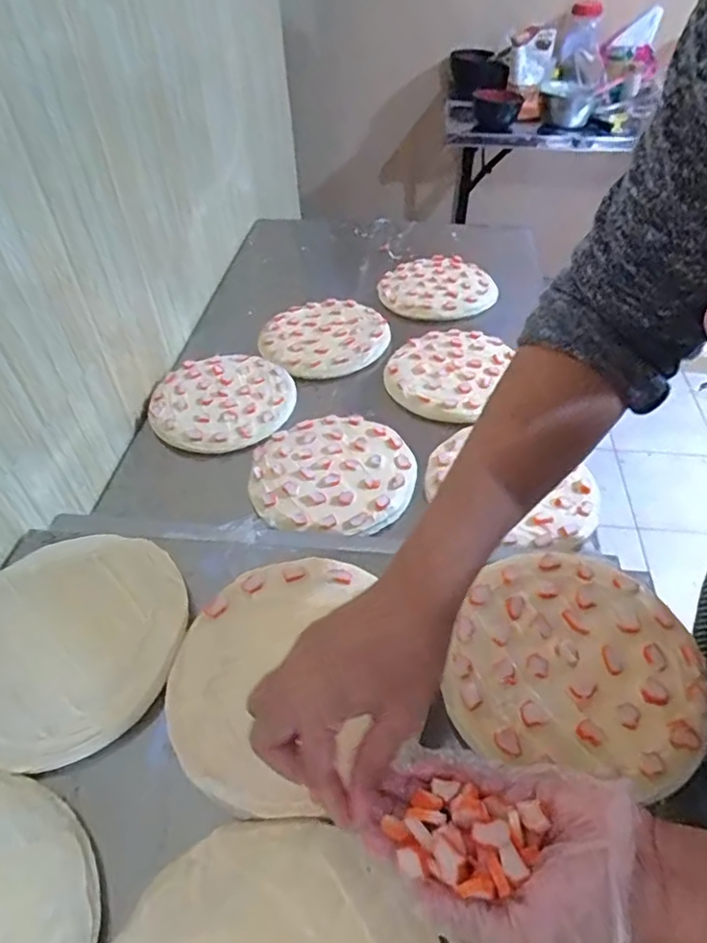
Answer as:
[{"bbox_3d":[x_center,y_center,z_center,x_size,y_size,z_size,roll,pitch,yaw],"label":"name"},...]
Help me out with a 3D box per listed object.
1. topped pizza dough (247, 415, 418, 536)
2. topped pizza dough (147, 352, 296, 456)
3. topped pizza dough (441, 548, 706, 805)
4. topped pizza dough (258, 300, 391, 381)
[{"bbox_3d":[-0.028,-0.003,0.691,0.195,0.010,0.182,-2,48,2],"label":"topped pizza dough"},{"bbox_3d":[-0.185,-0.104,0.803,0.194,0.025,0.188,-4,48,0],"label":"topped pizza dough"},{"bbox_3d":[0.170,0.139,0.442,0.180,0.008,0.178,9,49,12],"label":"topped pizza dough"},{"bbox_3d":[-0.047,-0.216,0.907,0.198,0.022,0.182,-8,48,-3],"label":"topped pizza dough"}]

